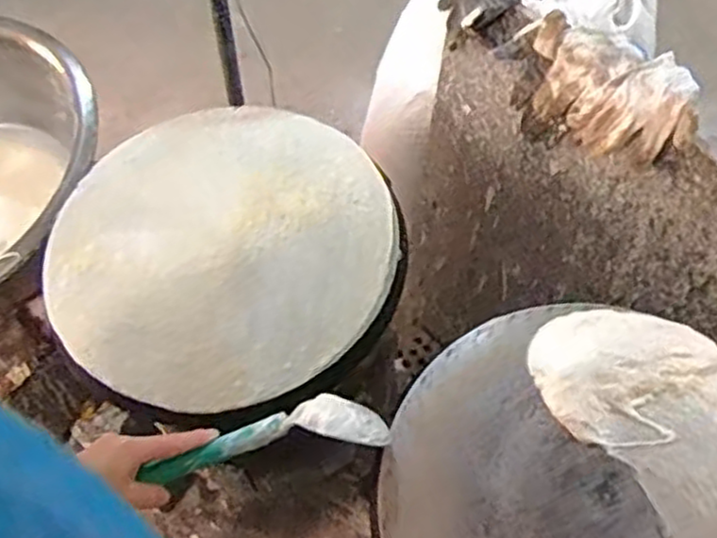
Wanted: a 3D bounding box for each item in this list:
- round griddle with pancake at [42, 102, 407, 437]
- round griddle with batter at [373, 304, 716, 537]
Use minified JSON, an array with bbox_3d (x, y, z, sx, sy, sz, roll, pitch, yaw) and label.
[{"bbox_3d":[-0.147,-0.026,0.802,0.371,0.025,0.373,-2,58,3],"label":"round griddle with pancake"},{"bbox_3d":[0.209,0.198,0.643,0.366,0.029,0.356,-2,58,3],"label":"round griddle with batter"}]

